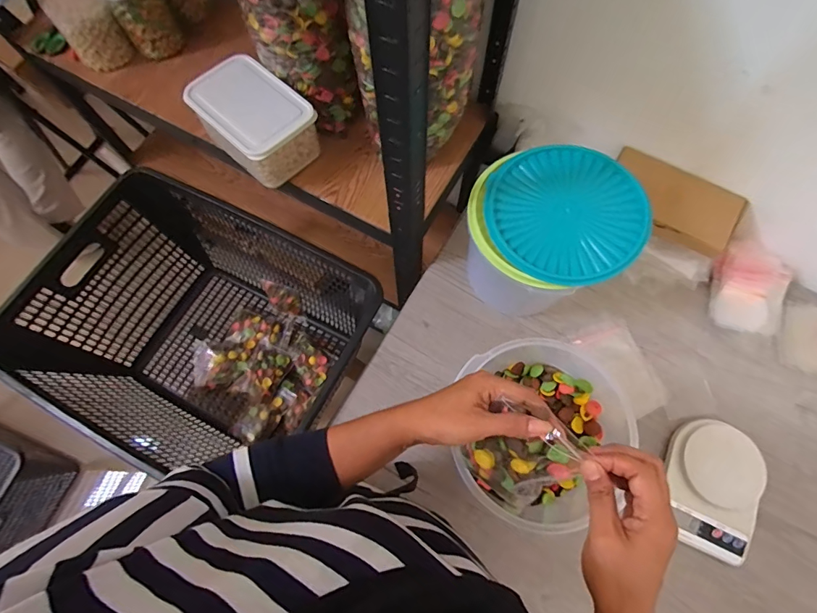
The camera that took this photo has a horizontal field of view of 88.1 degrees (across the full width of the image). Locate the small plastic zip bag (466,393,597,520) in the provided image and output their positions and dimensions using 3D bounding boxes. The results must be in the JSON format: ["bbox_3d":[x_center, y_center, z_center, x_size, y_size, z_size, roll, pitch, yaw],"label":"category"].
[{"bbox_3d":[0.101,0.145,0.399,0.080,0.131,0.019,37,43,16],"label":"small plastic zip bag"}]

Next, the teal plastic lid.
[{"bbox_3d":[0.208,-0.129,0.561,0.196,0.021,0.202,0,72,1],"label":"teal plastic lid"}]

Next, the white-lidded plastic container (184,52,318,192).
[{"bbox_3d":[-0.247,-0.299,0.677,0.180,0.092,0.129,43,77,13],"label":"white-lidded plastic container"}]

